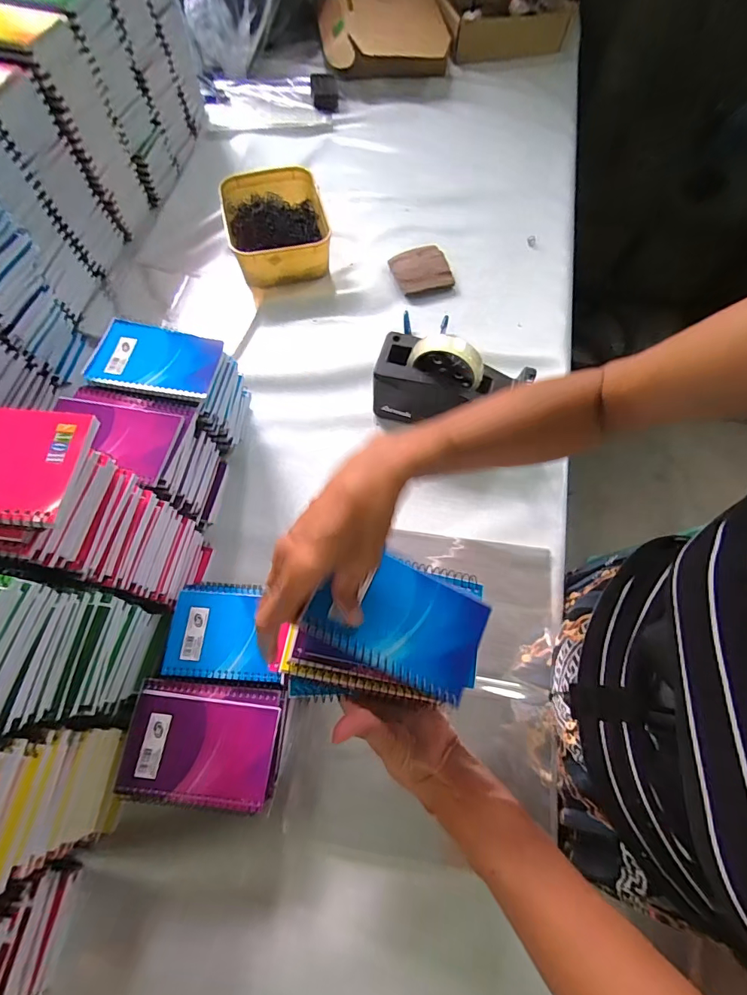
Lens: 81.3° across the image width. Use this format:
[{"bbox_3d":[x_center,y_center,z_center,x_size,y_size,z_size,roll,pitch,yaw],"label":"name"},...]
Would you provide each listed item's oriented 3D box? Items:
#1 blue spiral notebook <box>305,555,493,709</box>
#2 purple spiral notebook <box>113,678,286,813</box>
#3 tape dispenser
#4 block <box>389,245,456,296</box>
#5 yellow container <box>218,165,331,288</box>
[{"bbox_3d":[0.020,0.089,0.327,0.127,0.012,0.080,28,64,-5],"label":"blue spiral notebook"},{"bbox_3d":[-0.154,0.222,0.395,0.134,0.011,0.097,5,64,0],"label":"purple spiral notebook"},{"bbox_3d":[0.102,-0.147,0.569,0.195,0.125,0.072,14,67,8],"label":"tape dispenser"},{"bbox_3d":[0.081,-0.377,0.721,0.101,0.016,0.091,-21,70,-10],"label":"block"},{"bbox_3d":[-0.162,-0.451,0.729,0.161,0.065,0.202,-10,65,-2],"label":"yellow container"}]

